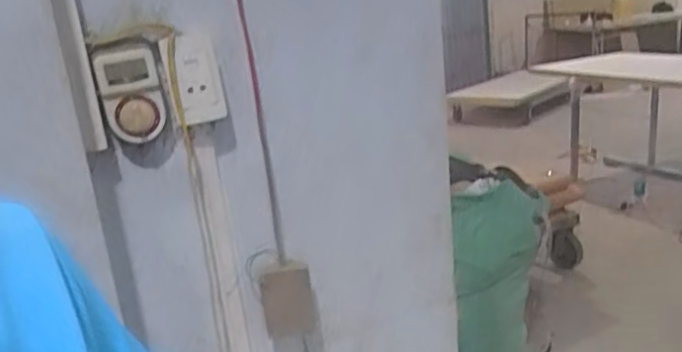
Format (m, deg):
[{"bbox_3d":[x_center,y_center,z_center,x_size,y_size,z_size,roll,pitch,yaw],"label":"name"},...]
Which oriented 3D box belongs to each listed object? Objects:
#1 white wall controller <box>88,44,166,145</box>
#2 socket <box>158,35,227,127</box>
[{"bbox_3d":[-0.280,-0.111,0.804,0.080,0.128,0.041,-12,18,-20],"label":"white wall controller"},{"bbox_3d":[-0.202,-0.134,0.837,0.072,0.115,0.045,-3,17,8],"label":"socket"}]

